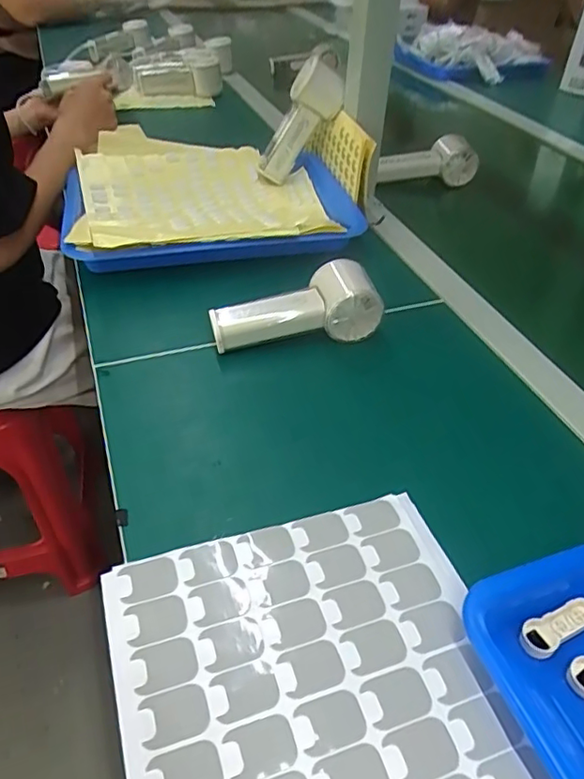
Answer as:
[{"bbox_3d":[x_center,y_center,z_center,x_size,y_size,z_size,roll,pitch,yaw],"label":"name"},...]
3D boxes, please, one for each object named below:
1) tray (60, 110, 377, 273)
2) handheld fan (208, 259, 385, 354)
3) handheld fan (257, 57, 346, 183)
[{"bbox_3d":[-0.089,-0.238,0.675,0.339,0.076,0.239,-8,43,-12],"label":"tray"},{"bbox_3d":[0.002,-0.072,0.521,0.149,0.065,0.050,-6,42,-10],"label":"handheld fan"},{"bbox_3d":[0.003,-0.340,0.738,0.061,0.152,0.045,14,26,-46],"label":"handheld fan"}]

